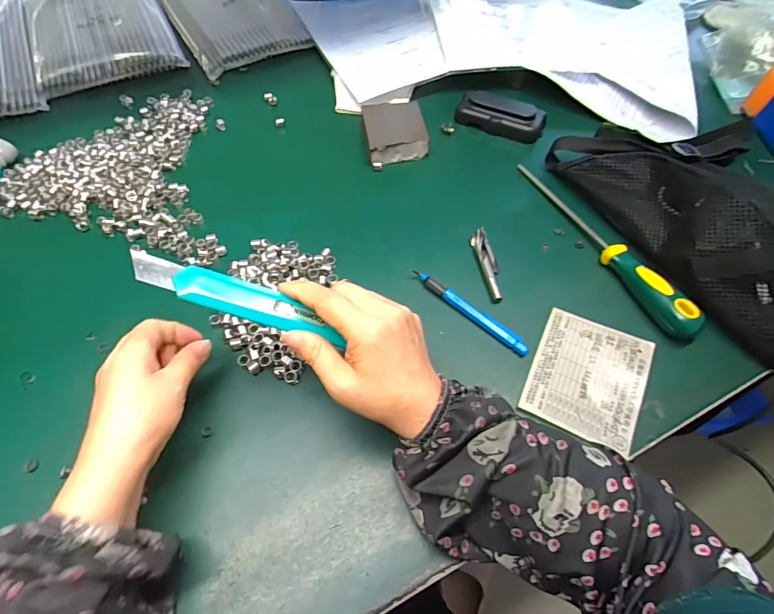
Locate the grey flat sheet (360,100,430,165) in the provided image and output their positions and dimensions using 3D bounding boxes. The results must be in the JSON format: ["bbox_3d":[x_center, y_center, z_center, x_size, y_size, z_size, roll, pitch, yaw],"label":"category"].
[{"bbox_3d":[0.009,-0.206,0.518,0.069,0.029,0.091,-8,60,-6],"label":"grey flat sheet"}]

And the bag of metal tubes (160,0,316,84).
[{"bbox_3d":[-0.246,-0.471,0.670,0.174,0.019,0.331,-24,62,-14],"label":"bag of metal tubes"}]

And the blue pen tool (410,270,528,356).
[{"bbox_3d":[0.073,0.003,0.393,0.122,0.011,0.013,38,66,20],"label":"blue pen tool"}]

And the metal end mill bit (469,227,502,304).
[{"bbox_3d":[0.097,-0.042,0.424,0.018,0.013,0.085,-8,60,-5],"label":"metal end mill bit"}]

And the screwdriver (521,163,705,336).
[{"bbox_3d":[0.210,-0.073,0.427,0.025,0.029,0.244,-20,61,-12],"label":"screwdriver"}]

